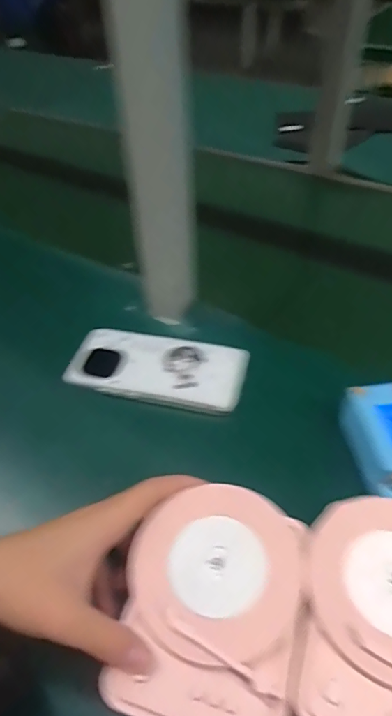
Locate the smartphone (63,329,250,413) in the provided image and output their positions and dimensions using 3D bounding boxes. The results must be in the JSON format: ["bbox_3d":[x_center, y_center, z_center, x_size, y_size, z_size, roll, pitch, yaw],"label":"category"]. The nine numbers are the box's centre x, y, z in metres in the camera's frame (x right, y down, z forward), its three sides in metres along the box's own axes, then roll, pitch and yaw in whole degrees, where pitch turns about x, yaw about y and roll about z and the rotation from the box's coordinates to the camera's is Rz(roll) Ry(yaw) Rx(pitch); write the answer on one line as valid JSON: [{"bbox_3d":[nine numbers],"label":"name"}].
[{"bbox_3d":[-0.038,0.006,0.434,0.168,0.007,0.080,11,47,13],"label":"smartphone"}]

